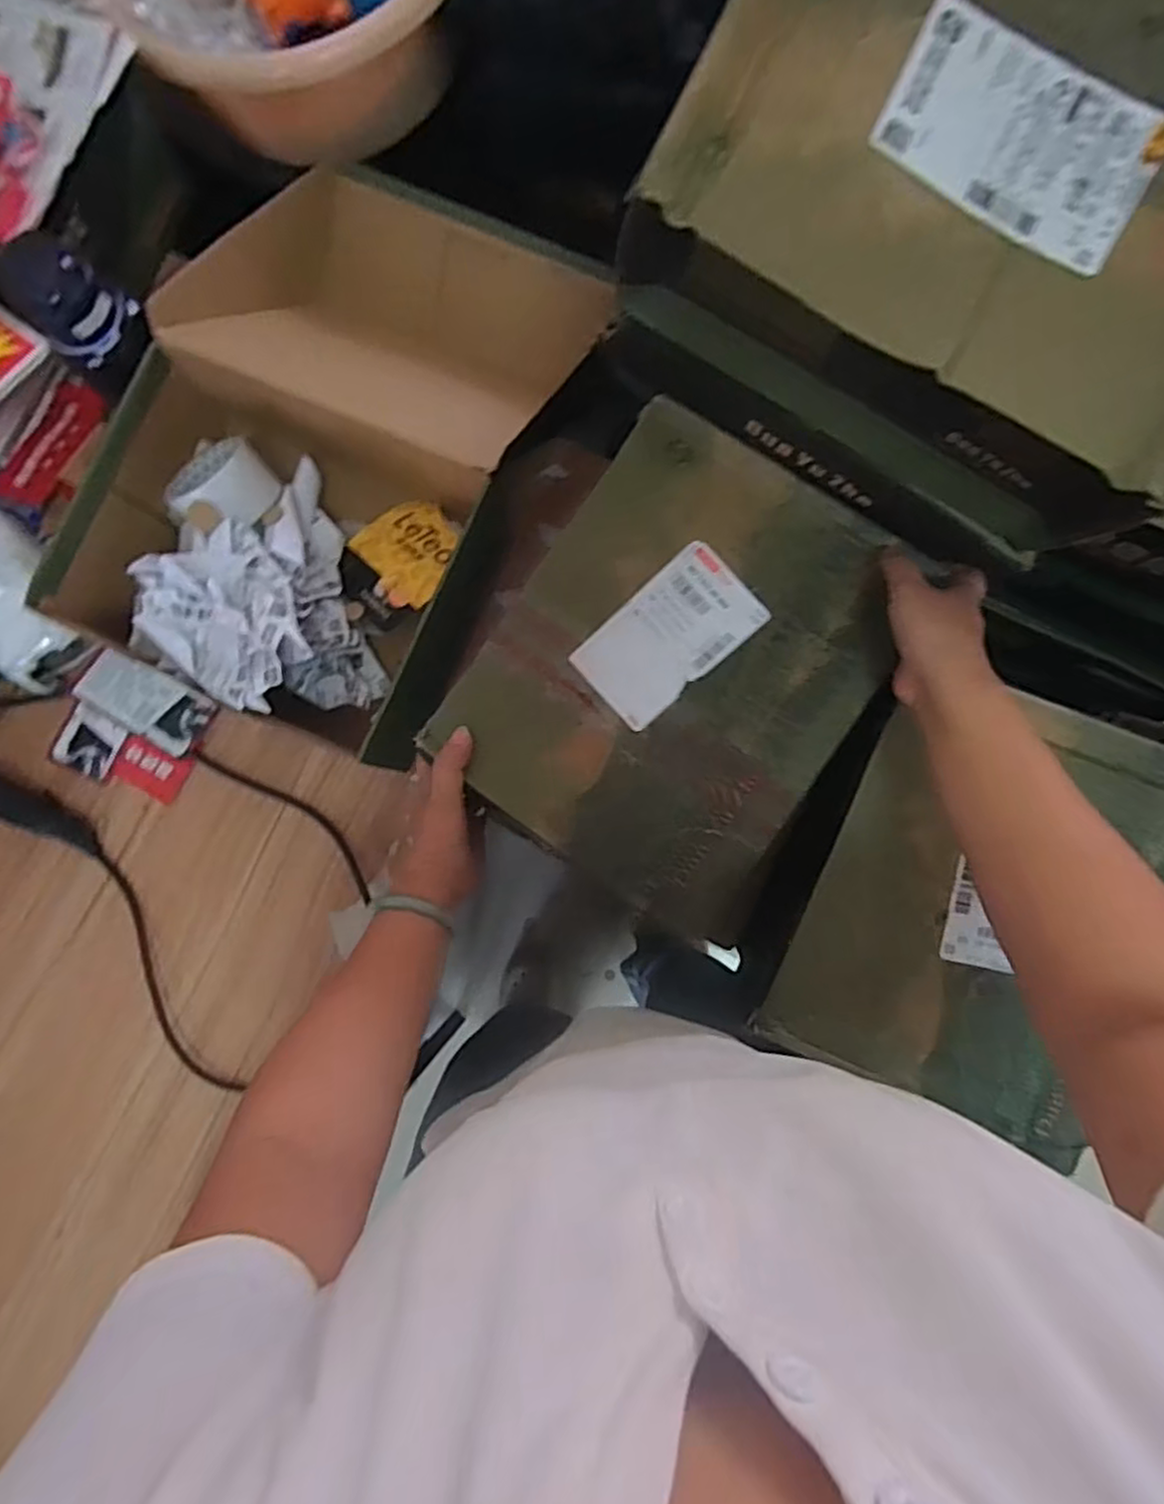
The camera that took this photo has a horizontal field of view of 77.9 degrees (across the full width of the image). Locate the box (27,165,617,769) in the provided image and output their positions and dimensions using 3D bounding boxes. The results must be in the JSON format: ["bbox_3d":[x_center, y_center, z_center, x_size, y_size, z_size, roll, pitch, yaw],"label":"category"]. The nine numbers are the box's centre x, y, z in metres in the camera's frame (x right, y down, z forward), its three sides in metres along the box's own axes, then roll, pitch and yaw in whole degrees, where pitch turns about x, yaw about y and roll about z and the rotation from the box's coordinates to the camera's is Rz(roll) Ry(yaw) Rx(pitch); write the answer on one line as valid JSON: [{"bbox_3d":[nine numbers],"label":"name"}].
[{"bbox_3d":[-0.222,-0.293,0.664,0.344,0.170,0.509,22,87,5],"label":"box"}]

